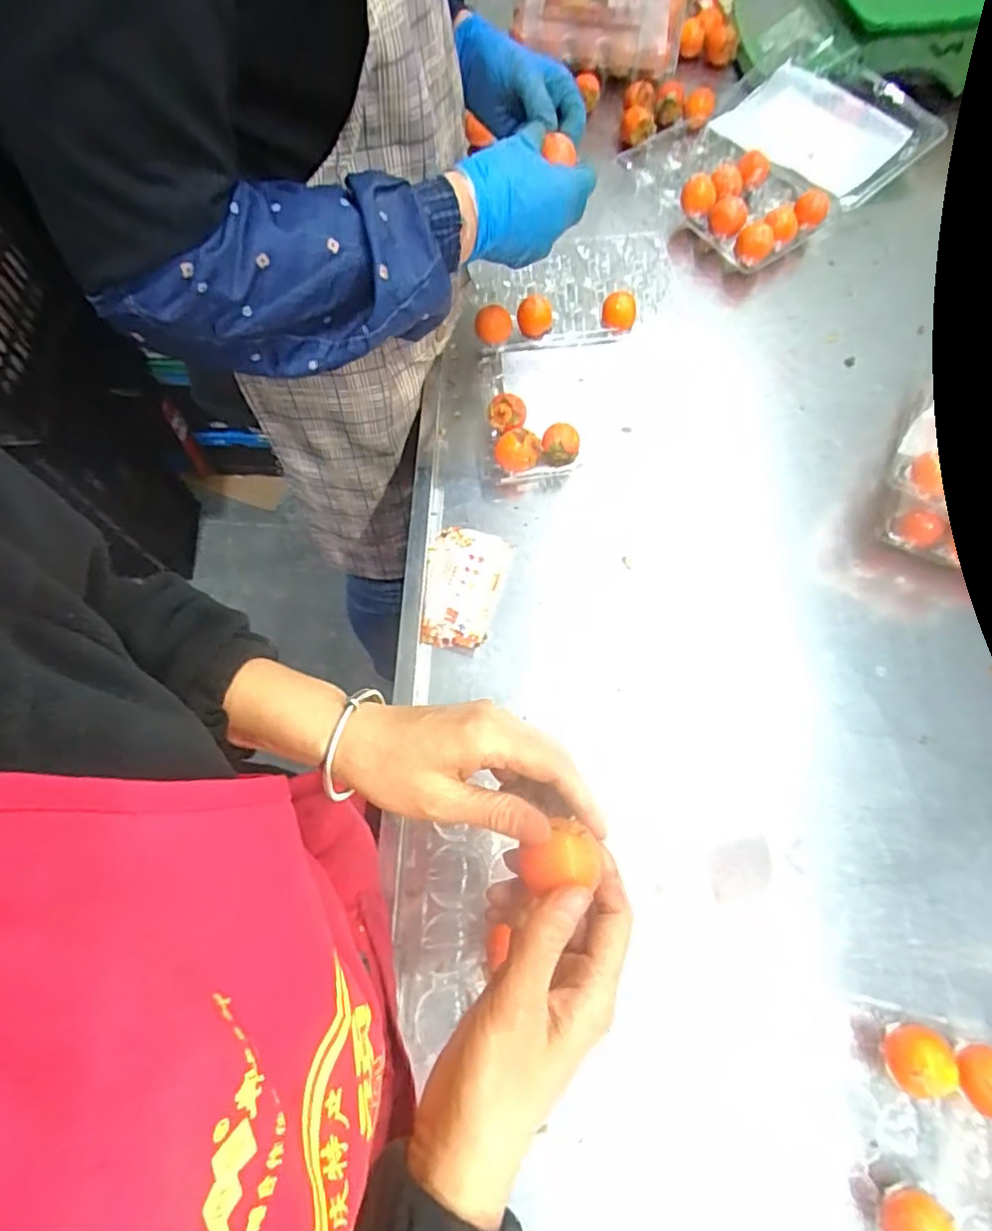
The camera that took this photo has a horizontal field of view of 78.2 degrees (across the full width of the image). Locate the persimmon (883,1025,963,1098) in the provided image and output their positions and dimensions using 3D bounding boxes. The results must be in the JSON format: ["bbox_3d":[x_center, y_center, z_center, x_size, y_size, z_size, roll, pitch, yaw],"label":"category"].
[{"bbox_3d":[0.294,0.312,0.432,0.043,0.044,0.043,0,69,0],"label":"persimmon"}]

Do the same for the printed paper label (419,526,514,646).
[{"bbox_3d":[-0.032,-0.027,0.580,0.073,0.012,0.119,10,68,4],"label":"printed paper label"}]

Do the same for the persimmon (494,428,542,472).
[{"bbox_3d":[0.022,-0.164,0.622,0.045,0.045,0.041,-2,68,-1],"label":"persimmon"}]

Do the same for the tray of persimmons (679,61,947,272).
[{"bbox_3d":[0.366,-0.596,0.795,0.325,0.074,0.245,-33,72,-13],"label":"tray of persimmons"}]

